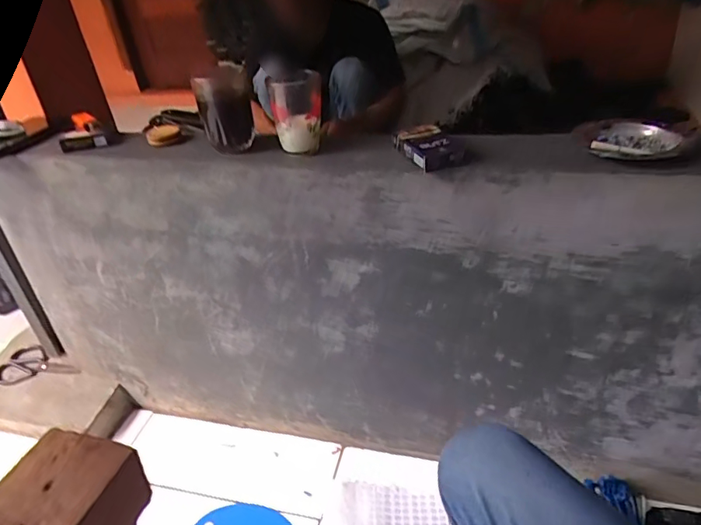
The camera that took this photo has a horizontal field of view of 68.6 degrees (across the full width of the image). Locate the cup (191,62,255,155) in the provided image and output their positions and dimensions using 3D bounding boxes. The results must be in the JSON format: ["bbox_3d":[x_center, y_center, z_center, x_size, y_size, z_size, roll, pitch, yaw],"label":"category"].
[{"bbox_3d":[-0.165,-0.203,0.681,0.065,0.097,0.056,-11,35,-6],"label":"cup"}]

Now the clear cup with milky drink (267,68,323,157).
[{"bbox_3d":[-0.066,-0.191,0.654,0.064,0.096,0.060,-9,35,-3],"label":"clear cup with milky drink"}]

